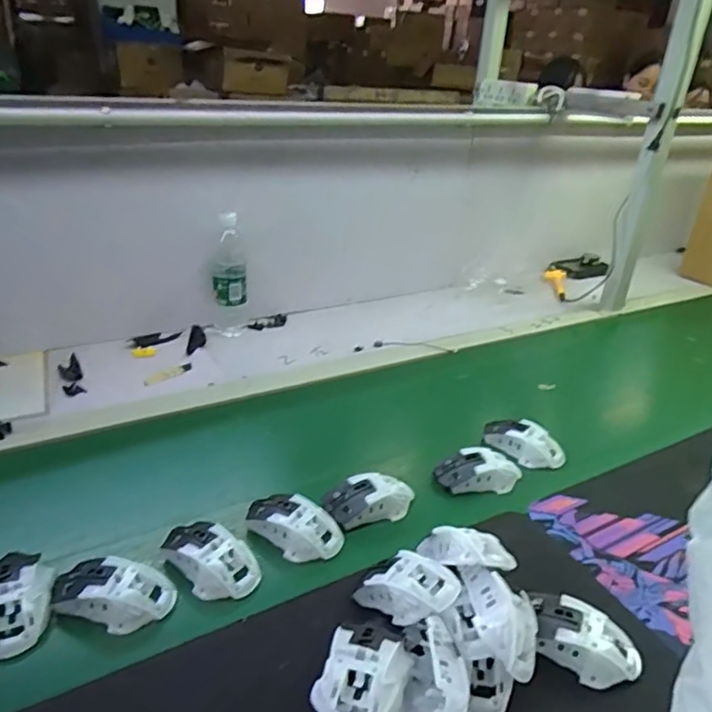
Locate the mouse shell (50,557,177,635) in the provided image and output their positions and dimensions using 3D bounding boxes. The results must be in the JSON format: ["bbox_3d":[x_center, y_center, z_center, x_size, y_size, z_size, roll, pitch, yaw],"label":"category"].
[{"bbox_3d":[-0.234,0.231,0.565,0.115,0.047,0.061,5,26,1],"label":"mouse shell"}]

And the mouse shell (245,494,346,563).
[{"bbox_3d":[-0.071,0.188,0.655,0.114,0.037,0.066,13,28,16],"label":"mouse shell"}]

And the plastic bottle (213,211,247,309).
[{"bbox_3d":[-0.226,-0.171,1.049,0.061,0.156,0.052,-1,27,-11],"label":"plastic bottle"}]

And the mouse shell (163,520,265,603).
[{"bbox_3d":[-0.153,0.211,0.610,0.115,0.038,0.069,16,28,21],"label":"mouse shell"}]

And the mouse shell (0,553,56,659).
[{"bbox_3d":[-0.321,0.227,0.550,0.064,0.039,0.096,-6,28,-20],"label":"mouse shell"}]

